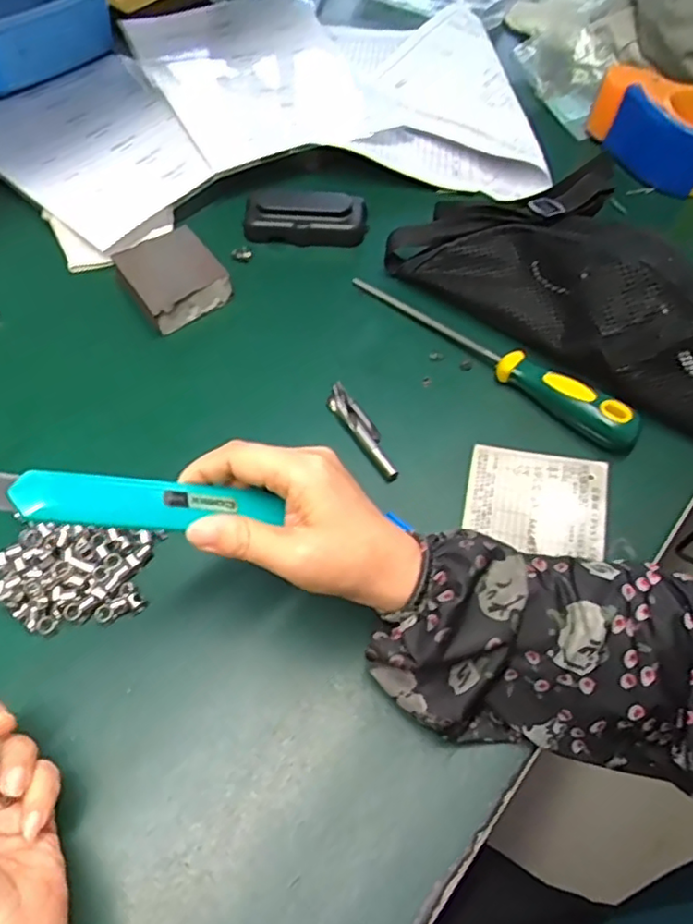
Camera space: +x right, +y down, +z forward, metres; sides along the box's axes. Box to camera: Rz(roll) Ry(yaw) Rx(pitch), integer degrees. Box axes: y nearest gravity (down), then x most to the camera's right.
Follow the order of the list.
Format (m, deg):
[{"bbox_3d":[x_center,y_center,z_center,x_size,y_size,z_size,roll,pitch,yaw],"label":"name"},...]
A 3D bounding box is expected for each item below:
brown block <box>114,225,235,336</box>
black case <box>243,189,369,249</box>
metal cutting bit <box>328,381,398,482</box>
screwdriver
[{"bbox_3d":[-0.141,-0.149,0.495,0.072,0.025,0.083,-32,64,-18],"label":"brown block"},{"bbox_3d":[-0.036,-0.211,0.526,0.103,0.026,0.044,5,59,2],"label":"black case"},{"bbox_3d":[0.011,-0.021,0.433,0.018,0.014,0.086,-28,63,-17],"label":"metal cutting bit"},{"bbox_3d":[0.106,-0.086,0.455,0.241,0.034,0.026,40,66,21],"label":"screwdriver"}]

